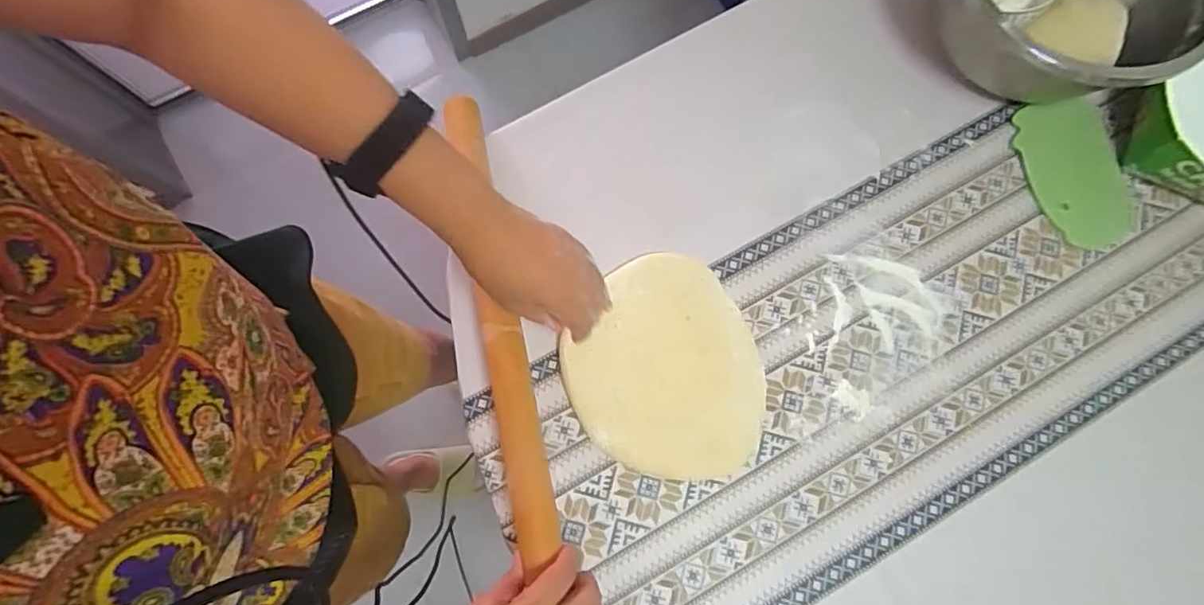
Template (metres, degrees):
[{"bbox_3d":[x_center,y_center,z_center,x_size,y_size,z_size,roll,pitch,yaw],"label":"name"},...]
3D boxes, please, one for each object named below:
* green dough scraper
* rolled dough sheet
[{"bbox_3d":[0.475,-0.130,0.569,0.092,0.007,0.152,-15,81,-2],"label":"green dough scraper"},{"bbox_3d":[0.053,0.061,0.512,0.166,0.016,0.198,-17,79,-5],"label":"rolled dough sheet"}]

